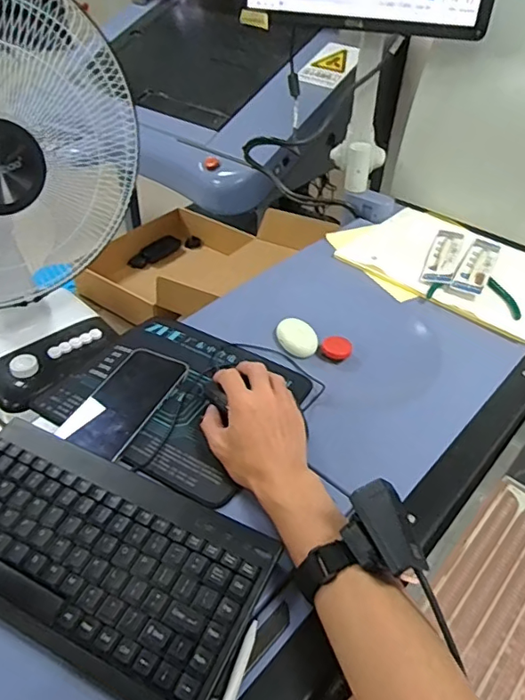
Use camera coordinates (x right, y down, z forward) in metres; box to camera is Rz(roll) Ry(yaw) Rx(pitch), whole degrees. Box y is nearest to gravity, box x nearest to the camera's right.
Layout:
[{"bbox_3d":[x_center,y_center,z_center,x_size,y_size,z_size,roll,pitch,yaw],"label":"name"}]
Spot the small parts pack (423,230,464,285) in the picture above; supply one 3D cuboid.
[{"bbox_3d":[0.287,-0.151,0.821,0.043,0.014,0.174,18,43,15],"label":"small parts pack"}]

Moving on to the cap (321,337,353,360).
[{"bbox_3d":[0.098,-0.003,0.691,0.038,0.010,0.038,2,41,-2],"label":"cap"}]

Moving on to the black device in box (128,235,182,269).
[{"bbox_3d":[-0.273,-0.251,1.347,0.043,0.032,0.153,28,47,25],"label":"black device in box"}]

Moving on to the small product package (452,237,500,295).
[{"bbox_3d":[0.332,-0.132,0.802,0.044,0.017,0.174,23,44,20],"label":"small product package"}]

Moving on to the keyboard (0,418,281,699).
[{"bbox_3d":[-0.145,0.164,0.429,0.286,0.028,0.142,19,43,17],"label":"keyboard"}]

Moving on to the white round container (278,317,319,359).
[{"bbox_3d":[0.047,-0.017,0.700,0.049,0.015,0.063,-15,45,-21],"label":"white round container"}]

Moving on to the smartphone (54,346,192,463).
[{"bbox_3d":[-0.146,0.053,0.566,0.077,0.013,0.146,19,43,16],"label":"smartphone"}]

